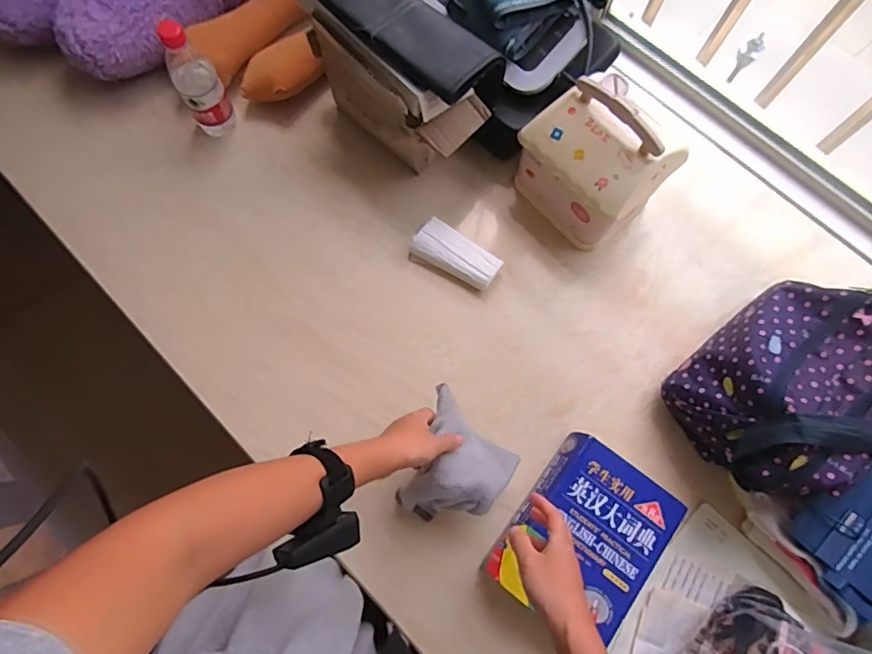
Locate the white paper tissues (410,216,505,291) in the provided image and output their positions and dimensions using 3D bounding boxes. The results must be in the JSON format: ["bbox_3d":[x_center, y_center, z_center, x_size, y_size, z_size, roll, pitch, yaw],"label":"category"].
[{"bbox_3d":[0.030,-0.104,0.760,0.129,0.034,0.057,30,75,8],"label":"white paper tissues"}]

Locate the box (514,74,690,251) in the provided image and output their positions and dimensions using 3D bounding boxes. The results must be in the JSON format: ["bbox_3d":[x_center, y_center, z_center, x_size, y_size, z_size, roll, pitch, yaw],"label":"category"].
[{"bbox_3d":[0.219,-0.231,0.726,0.138,0.181,0.177,-38,78,-11],"label":"box"}]

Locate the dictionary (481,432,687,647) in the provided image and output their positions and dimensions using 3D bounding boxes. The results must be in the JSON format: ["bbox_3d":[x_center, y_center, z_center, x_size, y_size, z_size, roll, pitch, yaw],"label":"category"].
[{"bbox_3d":[0.187,0.250,0.637,0.159,0.060,0.186,36,76,9],"label":"dictionary"}]

